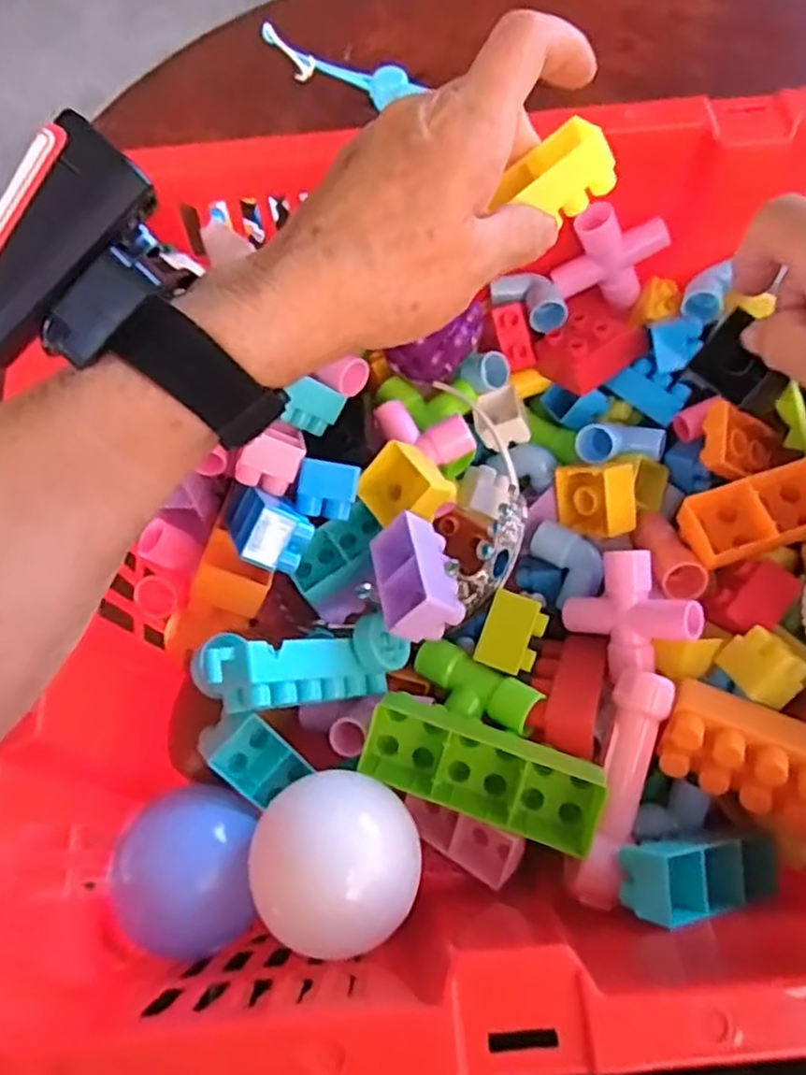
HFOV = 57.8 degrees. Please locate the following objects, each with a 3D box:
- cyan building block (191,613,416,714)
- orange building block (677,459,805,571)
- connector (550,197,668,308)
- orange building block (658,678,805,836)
[{"bbox_3d":[-0.036,0.048,0.273,0.082,0.022,0.026,1,62,-35],"label":"cyan building block"},{"bbox_3d":[0.168,-0.015,0.316,0.089,0.028,0.033,-17,67,-5],"label":"orange building block"},{"bbox_3d":[0.103,-0.142,0.366,0.047,0.046,0.017,10,48,-12],"label":"connector"},{"bbox_3d":[0.143,0.085,0.272,0.086,0.024,0.036,20,48,18],"label":"orange building block"}]

